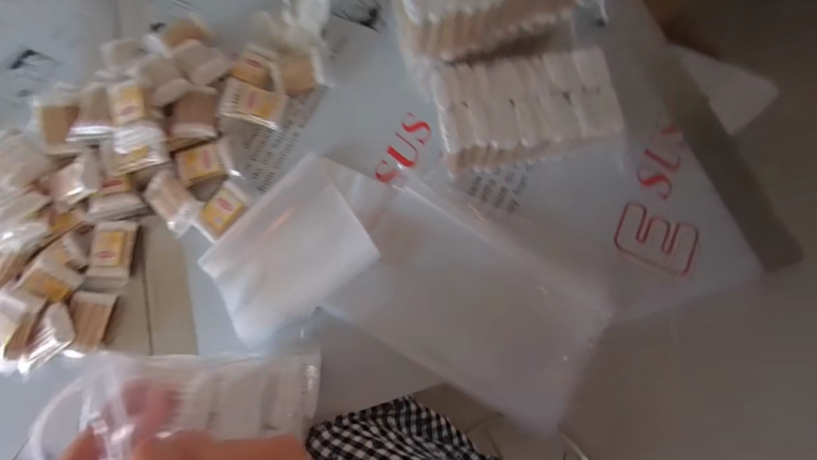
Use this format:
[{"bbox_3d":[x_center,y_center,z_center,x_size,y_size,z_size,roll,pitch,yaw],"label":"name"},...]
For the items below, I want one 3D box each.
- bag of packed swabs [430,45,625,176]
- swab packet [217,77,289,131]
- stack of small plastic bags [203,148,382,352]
[{"bbox_3d":[0.140,-0.145,0.444,0.206,0.079,0.119,-9,75,0],"label":"bag of packed swabs"},{"bbox_3d":[-0.215,-0.176,0.485,0.081,0.007,0.057,16,71,-16],"label":"swab packet"},{"bbox_3d":[-0.156,0.021,0.444,0.190,0.022,0.171,-33,76,-6],"label":"stack of small plastic bags"}]

